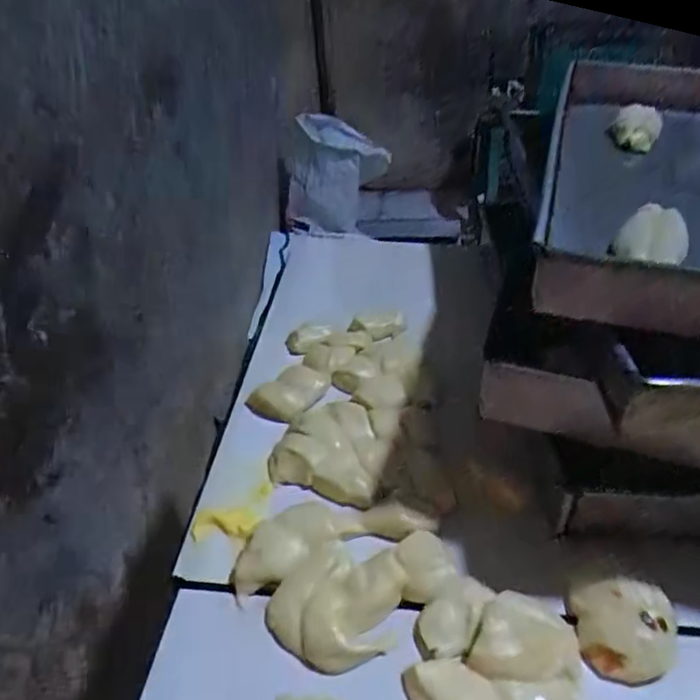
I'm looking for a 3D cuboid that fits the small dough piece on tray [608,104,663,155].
[{"bbox_3d":[0.276,-0.214,0.572,0.043,0.030,0.050,13,41,19],"label":"small dough piece on tray"}]

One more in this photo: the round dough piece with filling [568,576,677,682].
[{"bbox_3d":[0.167,0.167,0.357,0.053,0.022,0.051,-2,37,2],"label":"round dough piece with filling"}]

